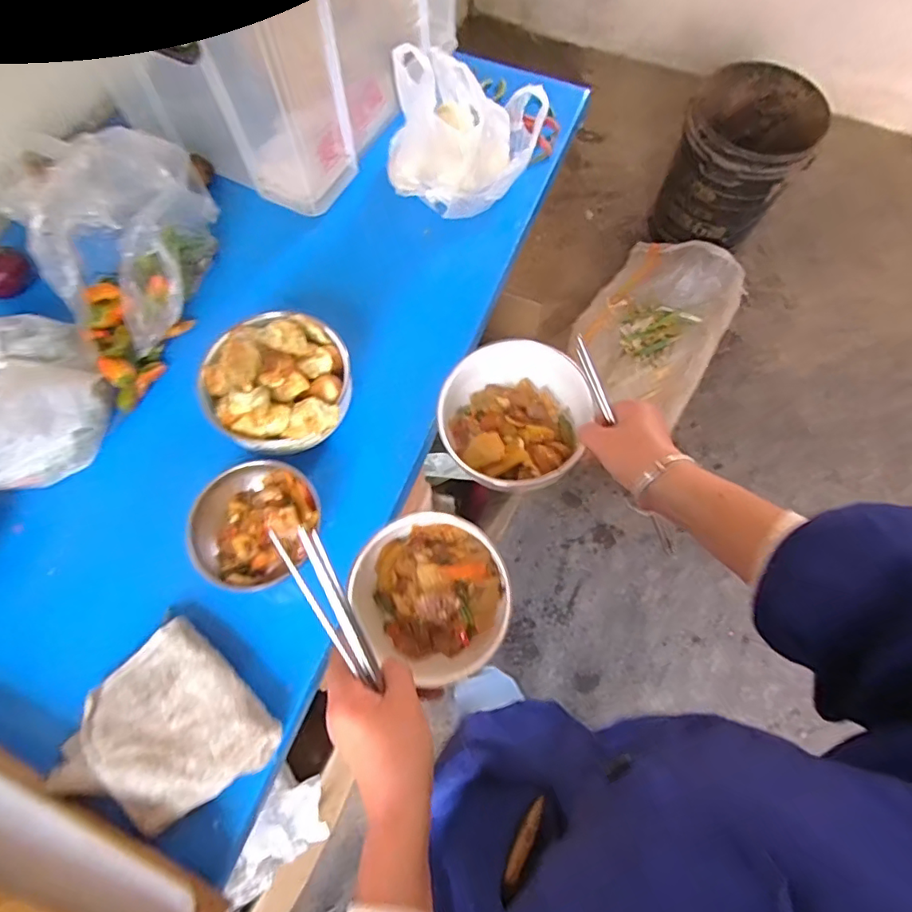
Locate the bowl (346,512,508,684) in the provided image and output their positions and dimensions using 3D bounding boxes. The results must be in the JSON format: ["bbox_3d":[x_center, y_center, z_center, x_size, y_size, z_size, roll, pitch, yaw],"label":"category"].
[{"bbox_3d":[-0.021,0.128,0.492,0.133,0.057,0.140,1,69,-2],"label":"bowl"}]

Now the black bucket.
[{"bbox_3d":[0.789,-0.832,1.559,0.341,0.346,0.350,1,69,-2],"label":"black bucket"}]

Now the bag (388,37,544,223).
[{"bbox_3d":[0.015,-0.495,0.773,0.194,0.177,0.215,26,70,8],"label":"bag"}]

